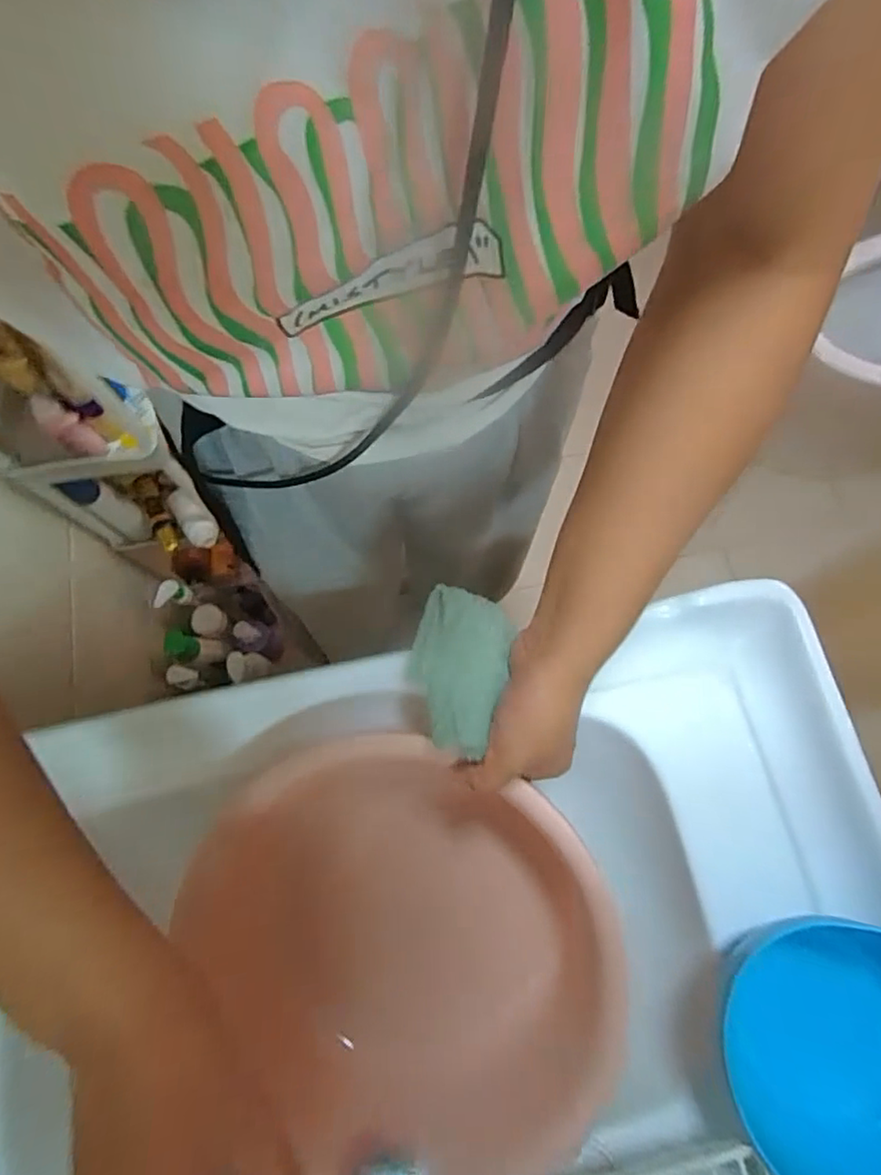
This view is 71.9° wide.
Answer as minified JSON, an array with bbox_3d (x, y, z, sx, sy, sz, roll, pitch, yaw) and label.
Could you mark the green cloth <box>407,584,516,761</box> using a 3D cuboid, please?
[{"bbox_3d":[0.009,0.054,0.407,0.063,0.022,0.103,17,75,6],"label":"green cloth"}]

